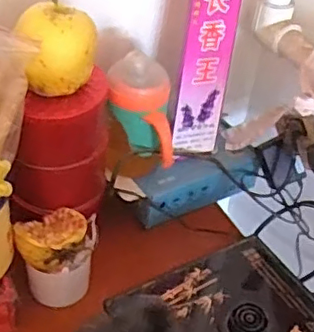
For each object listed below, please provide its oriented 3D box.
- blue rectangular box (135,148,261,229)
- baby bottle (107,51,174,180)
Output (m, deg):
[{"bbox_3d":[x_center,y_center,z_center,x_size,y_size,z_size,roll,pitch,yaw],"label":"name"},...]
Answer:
[{"bbox_3d":[0.048,0.022,0.703,0.164,0.050,0.052,-17,47,-23],"label":"blue rectangular box"},{"bbox_3d":[-0.018,-0.044,0.627,0.068,0.137,0.066,1,42,-5],"label":"baby bottle"}]

